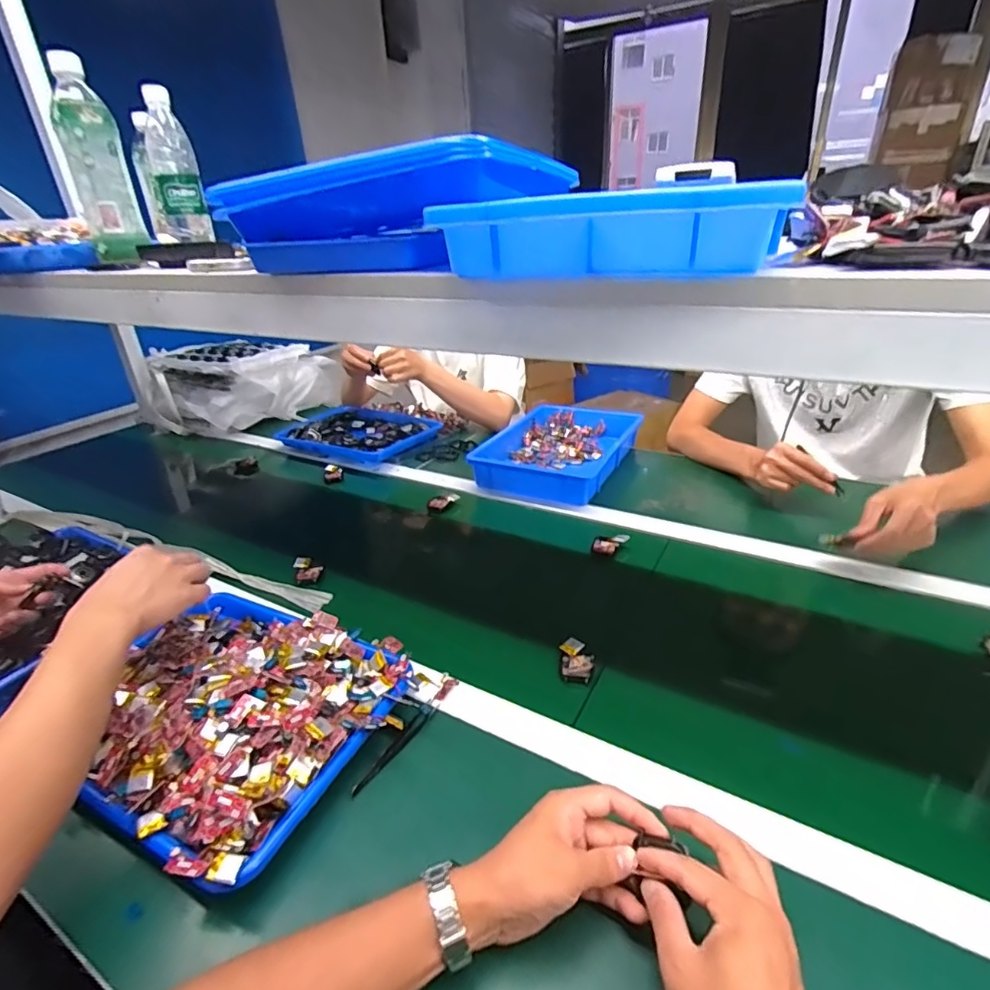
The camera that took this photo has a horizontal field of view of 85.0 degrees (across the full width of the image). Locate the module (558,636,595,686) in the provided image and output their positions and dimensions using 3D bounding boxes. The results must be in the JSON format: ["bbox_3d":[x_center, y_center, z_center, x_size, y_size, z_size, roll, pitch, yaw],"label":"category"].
[{"bbox_3d":[0.092,0.187,0.612,0.038,0.018,0.055,3,28,13],"label":"module"}]

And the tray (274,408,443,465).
[{"bbox_3d":[-0.314,-0.148,1.270,0.312,0.039,0.248,15,32,31],"label":"tray"}]

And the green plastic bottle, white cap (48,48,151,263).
[{"bbox_3d":[-0.473,-0.388,0.644,0.064,0.197,0.078,-19,31,-27],"label":"green plastic bottle, white cap"}]

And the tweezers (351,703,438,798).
[{"bbox_3d":[-0.095,0.245,0.526,0.014,0.012,0.112,14,32,30],"label":"tweezers"}]

